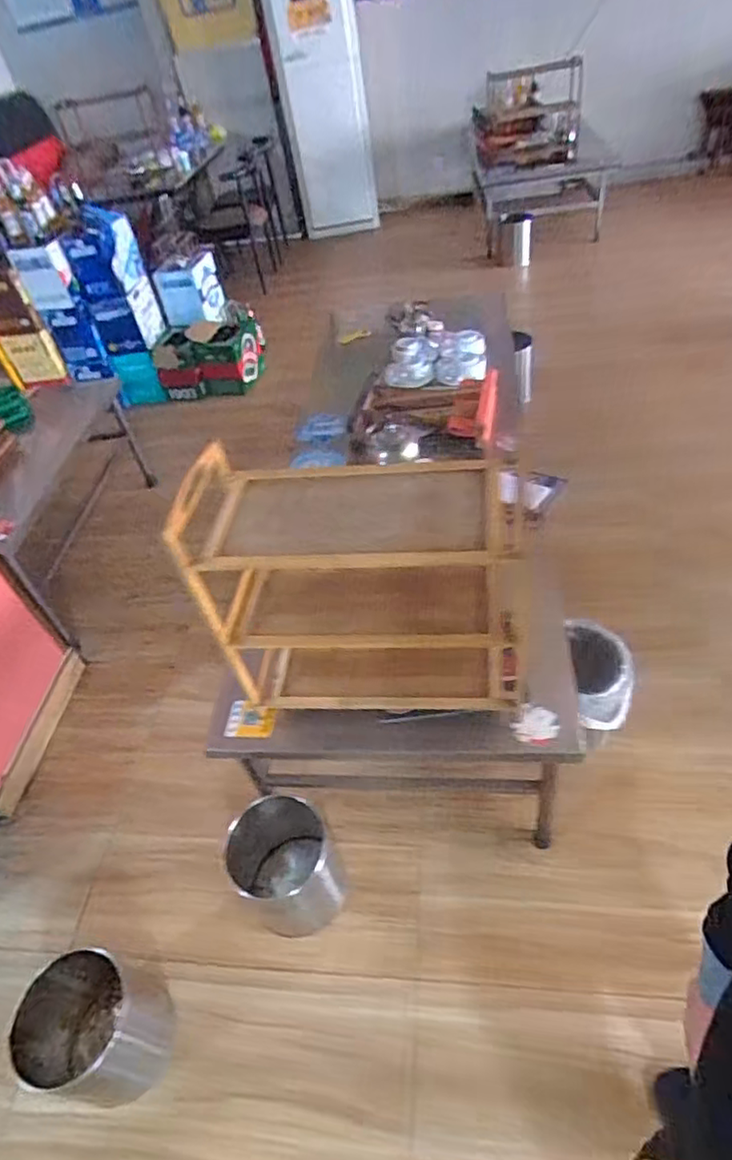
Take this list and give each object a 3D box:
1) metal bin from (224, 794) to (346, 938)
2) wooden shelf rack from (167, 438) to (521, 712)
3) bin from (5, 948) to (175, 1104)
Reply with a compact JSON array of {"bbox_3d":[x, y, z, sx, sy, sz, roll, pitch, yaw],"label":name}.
[{"bbox_3d":[-0.170,0.624,1.352,0.207,0.251,0.217,-6,46,6],"label":"metal bin"},{"bbox_3d":[-0.012,0.009,1.058,0.476,0.432,0.224,-2,46,10],"label":"wooden shelf rack"},{"bbox_3d":[-0.504,0.847,1.184,0.224,0.224,0.213,5,48,16],"label":"bin"}]

